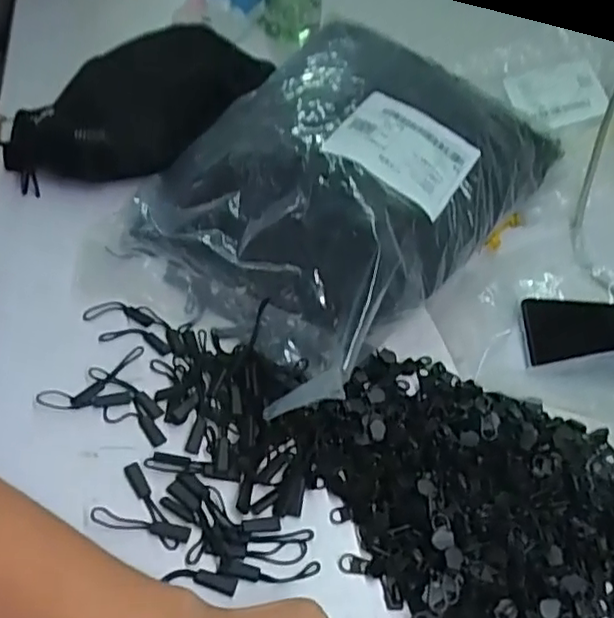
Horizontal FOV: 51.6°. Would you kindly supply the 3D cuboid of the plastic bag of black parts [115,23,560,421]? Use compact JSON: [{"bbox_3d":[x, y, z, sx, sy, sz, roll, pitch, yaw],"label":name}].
[{"bbox_3d":[0.012,-0.103,0.519,0.262,0.108,0.369,32,55,23],"label":"plastic bag of black parts"}]

